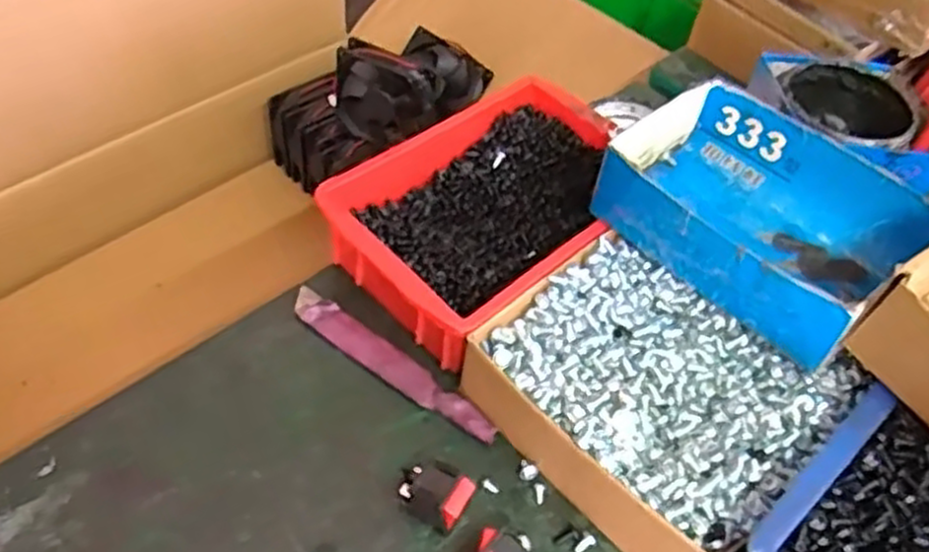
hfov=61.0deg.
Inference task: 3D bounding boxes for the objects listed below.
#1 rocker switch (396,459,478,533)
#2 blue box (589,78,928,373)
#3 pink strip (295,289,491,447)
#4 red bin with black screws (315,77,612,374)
[{"bbox_3d":[-0.014,0.110,0.397,0.034,0.031,0.020,34,55,20],"label":"rocker switch"},{"bbox_3d":[0.165,-0.034,0.447,0.122,0.054,0.155,-35,62,-29],"label":"blue box"},{"bbox_3d":[-0.044,0.051,0.457,0.145,0.011,0.020,33,55,19],"label":"pink strip"},{"bbox_3d":[0.023,-0.036,0.501,0.198,0.061,0.130,-33,61,-29],"label":"red bin with black screws"}]

